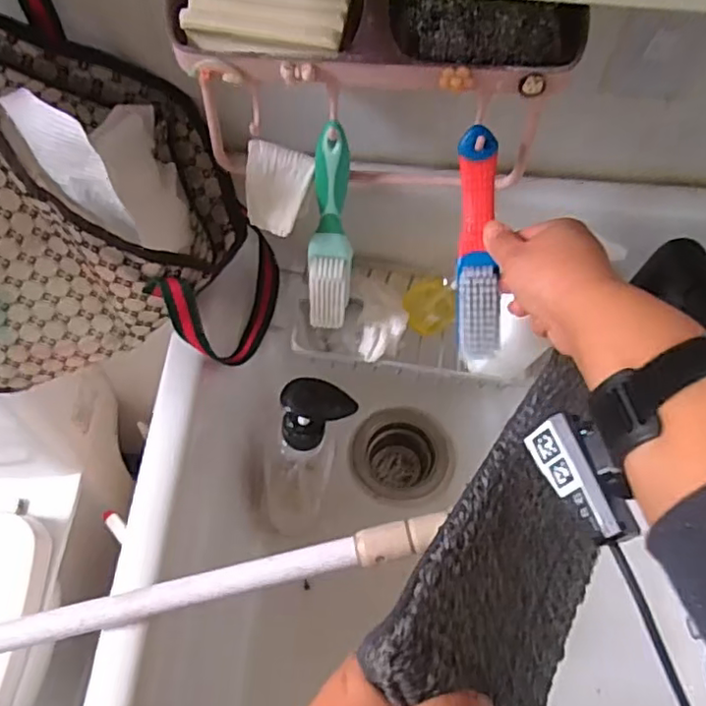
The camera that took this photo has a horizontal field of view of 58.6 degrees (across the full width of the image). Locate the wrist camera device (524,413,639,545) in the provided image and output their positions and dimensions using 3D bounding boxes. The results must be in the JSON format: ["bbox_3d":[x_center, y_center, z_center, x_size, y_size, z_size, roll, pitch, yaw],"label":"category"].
[{"bbox_3d":[0.122,0.063,0.322,0.022,0.037,0.065,1,55,-36],"label":"wrist camera device"}]

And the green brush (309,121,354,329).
[{"bbox_3d":[-0.017,-0.088,0.482,0.033,0.176,0.045,0,60,-3],"label":"green brush"}]

